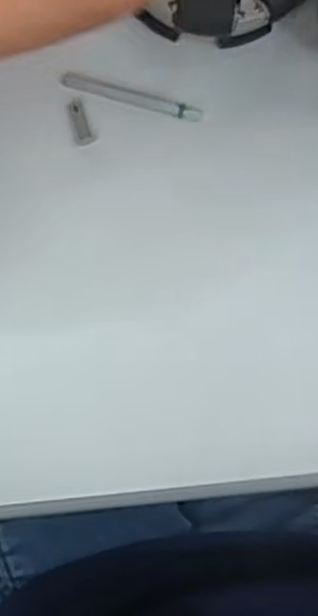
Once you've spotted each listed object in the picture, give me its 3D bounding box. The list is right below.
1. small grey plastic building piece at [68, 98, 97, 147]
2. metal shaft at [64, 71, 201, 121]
[{"bbox_3d":[-0.023,-0.056,0.234,0.006,0.004,0.014,-17,97,-1],"label":"small grey plastic building piece"},{"bbox_3d":[-0.008,-0.064,0.234,0.043,0.004,0.004,15,93,-3],"label":"metal shaft"}]

